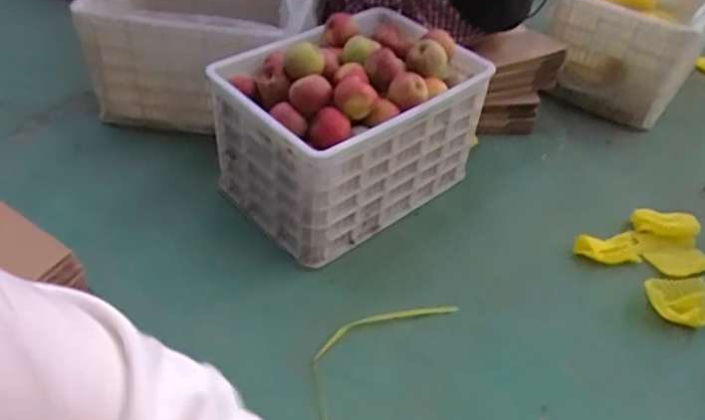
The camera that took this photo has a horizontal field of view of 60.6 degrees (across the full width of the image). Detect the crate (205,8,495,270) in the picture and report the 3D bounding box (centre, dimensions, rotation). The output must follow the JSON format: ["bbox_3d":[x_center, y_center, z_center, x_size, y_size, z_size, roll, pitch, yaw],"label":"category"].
[{"bbox_3d":[-0.013,-0.185,1.272,0.476,0.334,0.363,-29,53,-31],"label":"crate"}]

